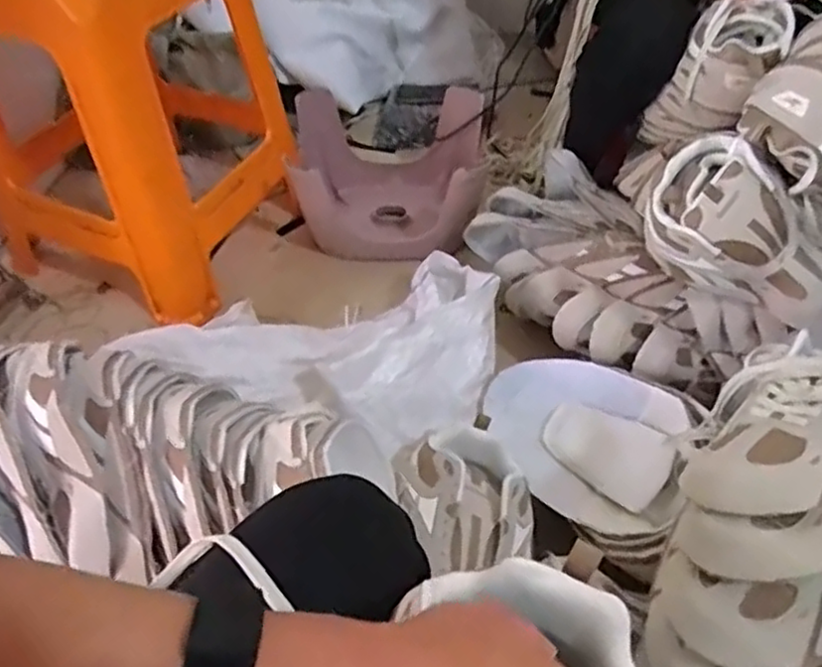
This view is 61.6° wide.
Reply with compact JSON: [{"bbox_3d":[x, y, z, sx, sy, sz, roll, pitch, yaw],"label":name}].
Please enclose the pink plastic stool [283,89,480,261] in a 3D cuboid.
[{"bbox_3d":[-0.039,-0.254,1.142,0.302,0.186,0.248,1,48,1],"label":"pink plastic stool"}]

